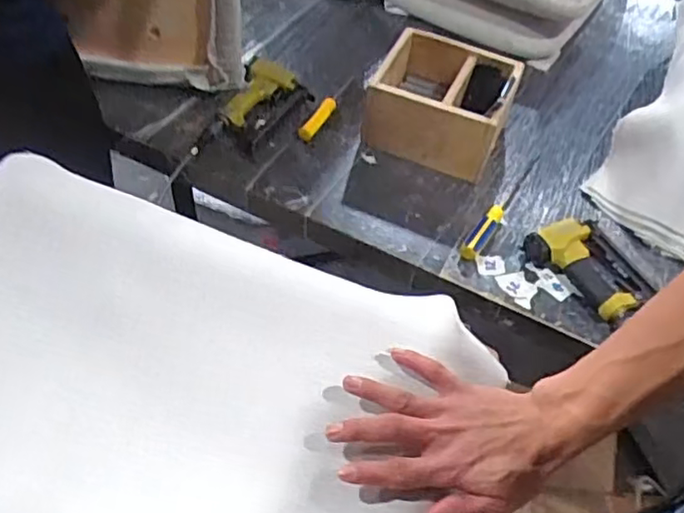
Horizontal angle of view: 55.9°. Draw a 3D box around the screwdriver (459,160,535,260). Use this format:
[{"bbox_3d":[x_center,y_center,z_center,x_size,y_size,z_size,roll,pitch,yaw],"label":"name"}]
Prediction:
[{"bbox_3d":[0.260,-0.085,1.063,0.032,0.022,0.261,28,54,16],"label":"screwdriver"}]

